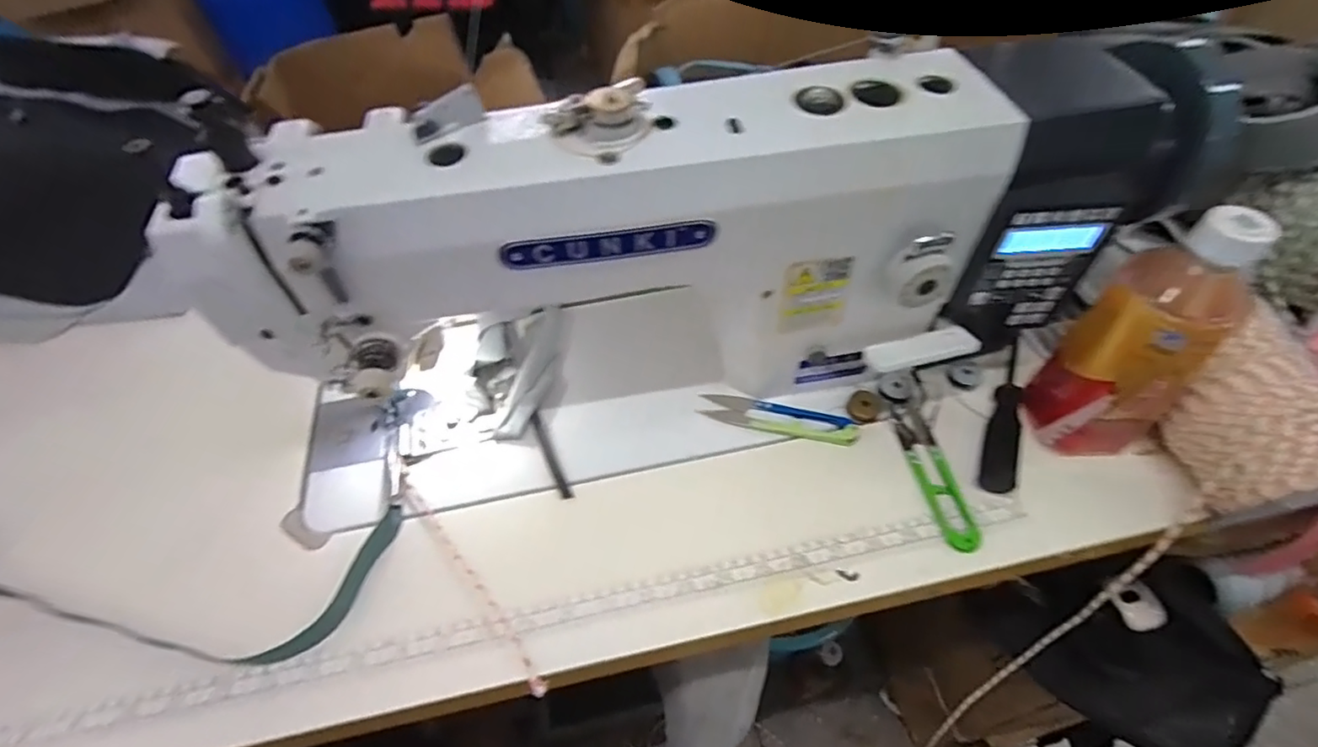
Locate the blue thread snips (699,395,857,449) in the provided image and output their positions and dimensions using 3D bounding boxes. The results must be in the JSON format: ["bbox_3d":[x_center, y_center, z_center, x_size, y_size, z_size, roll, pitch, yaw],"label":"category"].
[{"bbox_3d":[0.090,0.035,0.453,0.115,0.016,0.028,11,54,10],"label":"blue thread snips"}]

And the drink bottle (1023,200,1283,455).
[{"bbox_3d":[0.300,-0.018,0.366,0.066,0.174,0.074,-33,58,-21],"label":"drink bottle"}]

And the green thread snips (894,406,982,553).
[{"bbox_3d":[0.193,0.069,0.416,0.025,0.011,0.112,-5,53,-2],"label":"green thread snips"}]

